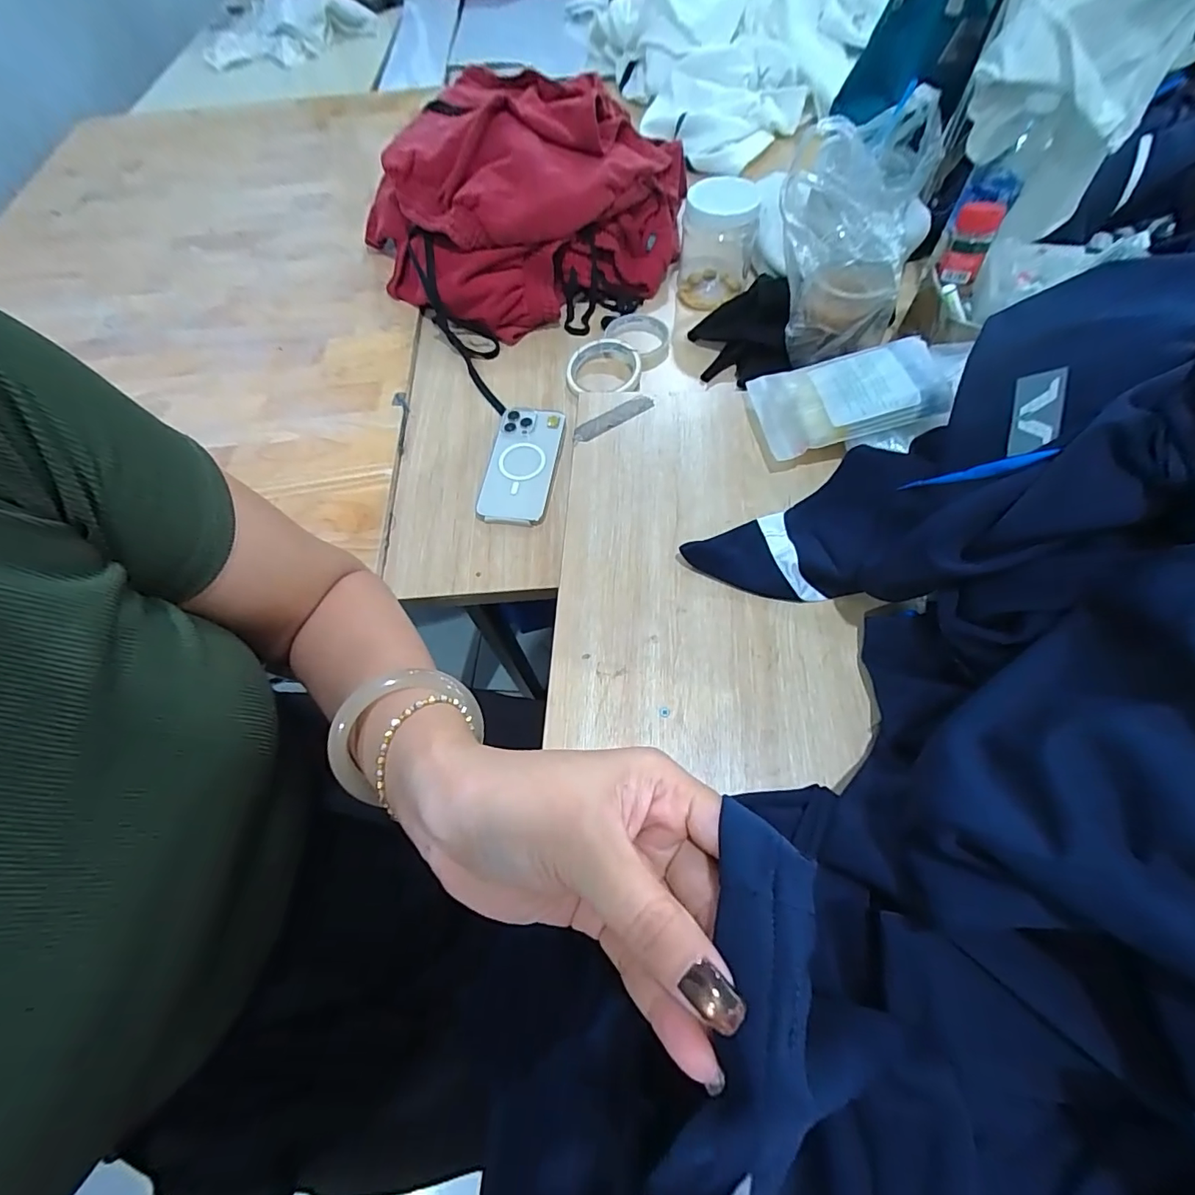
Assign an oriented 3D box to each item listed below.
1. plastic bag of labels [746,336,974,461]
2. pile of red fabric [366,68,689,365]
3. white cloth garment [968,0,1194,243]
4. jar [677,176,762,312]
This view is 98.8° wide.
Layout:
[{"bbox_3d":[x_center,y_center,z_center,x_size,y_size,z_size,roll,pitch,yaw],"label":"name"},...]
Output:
[{"bbox_3d":[0.267,-0.204,0.521,0.201,0.027,0.121,-5,65,15],"label":"plastic bag of labels"},{"bbox_3d":[-0.109,-0.555,0.718,0.382,0.180,0.360,-1,63,2],"label":"pile of red fabric"},{"bbox_3d":[0.490,-0.548,0.545,0.093,0.264,0.180,-41,68,-16],"label":"white cloth garment"},{"bbox_3d":[0.163,-0.484,0.694,0.095,0.125,0.104,11,64,9],"label":"jar"}]

